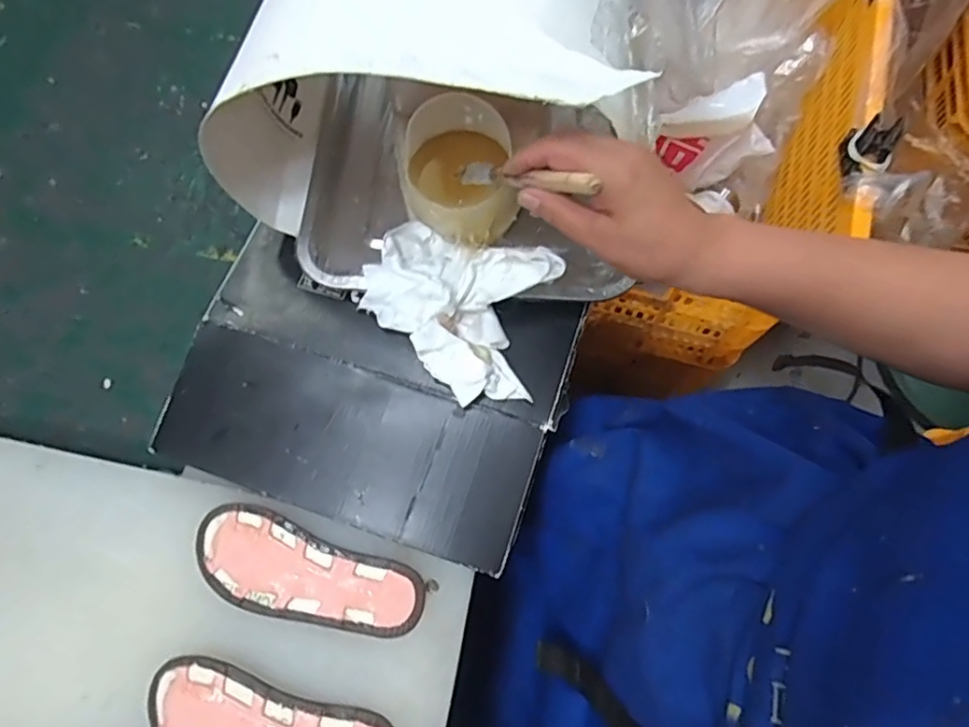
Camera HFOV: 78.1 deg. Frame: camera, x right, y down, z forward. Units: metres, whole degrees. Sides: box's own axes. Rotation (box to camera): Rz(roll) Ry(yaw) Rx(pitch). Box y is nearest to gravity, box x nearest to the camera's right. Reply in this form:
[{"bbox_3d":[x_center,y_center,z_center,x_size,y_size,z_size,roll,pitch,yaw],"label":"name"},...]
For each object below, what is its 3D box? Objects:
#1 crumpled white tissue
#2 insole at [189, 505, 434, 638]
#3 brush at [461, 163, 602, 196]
[{"bbox_3d":[-0.027,-0.044,0.478,0.155,0.053,0.123,21,74,8],"label":"crumpled white tissue"},{"bbox_3d":[-0.134,0.158,0.442,0.176,0.009,0.065,20,74,8],"label":"insole"},{"bbox_3d":[0.021,-0.126,0.404,0.012,0.010,0.149,-44,35,-11],"label":"brush"}]

